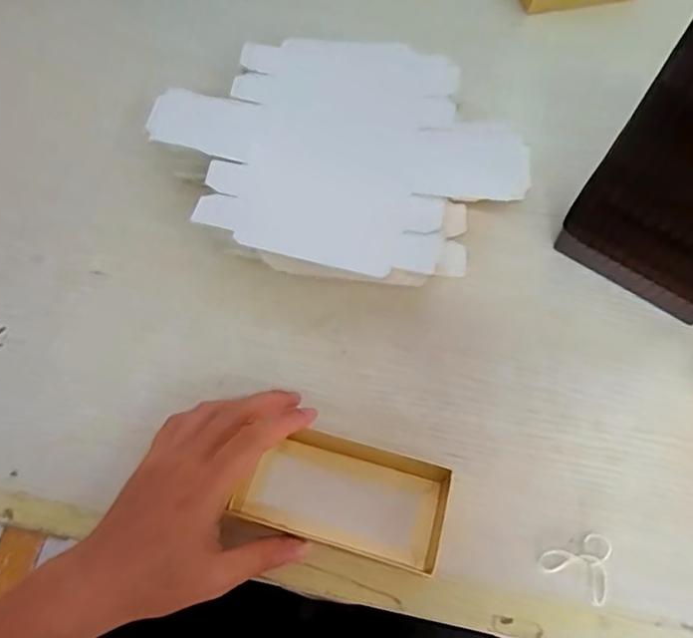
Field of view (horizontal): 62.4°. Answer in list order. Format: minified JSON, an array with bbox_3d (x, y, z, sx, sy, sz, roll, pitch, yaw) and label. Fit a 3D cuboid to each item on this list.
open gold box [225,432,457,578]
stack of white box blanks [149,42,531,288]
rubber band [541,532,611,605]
[{"bbox_3d":[0.000,0.100,0.332,0.117,0.030,0.060,14,70,5],"label":"open gold box"},{"bbox_3d":[-0.002,-0.119,0.412,0.260,0.036,0.195,10,67,2],"label":"stack of white box blanks"},{"bbox_3d":[0.137,0.139,0.332,0.039,0.004,0.035,33,70,11],"label":"rubber band"}]

